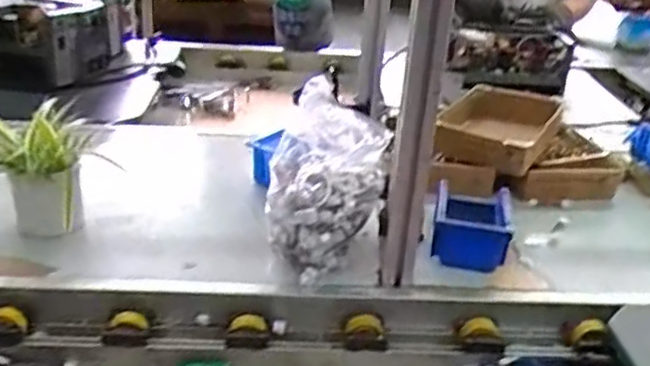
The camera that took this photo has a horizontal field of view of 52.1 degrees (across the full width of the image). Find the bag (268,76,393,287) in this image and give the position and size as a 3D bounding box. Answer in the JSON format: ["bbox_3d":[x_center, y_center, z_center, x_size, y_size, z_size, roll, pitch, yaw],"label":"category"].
[{"bbox_3d":[-0.004,0.006,0.915,0.152,0.212,0.172,-4,28,-15],"label":"bag"}]

